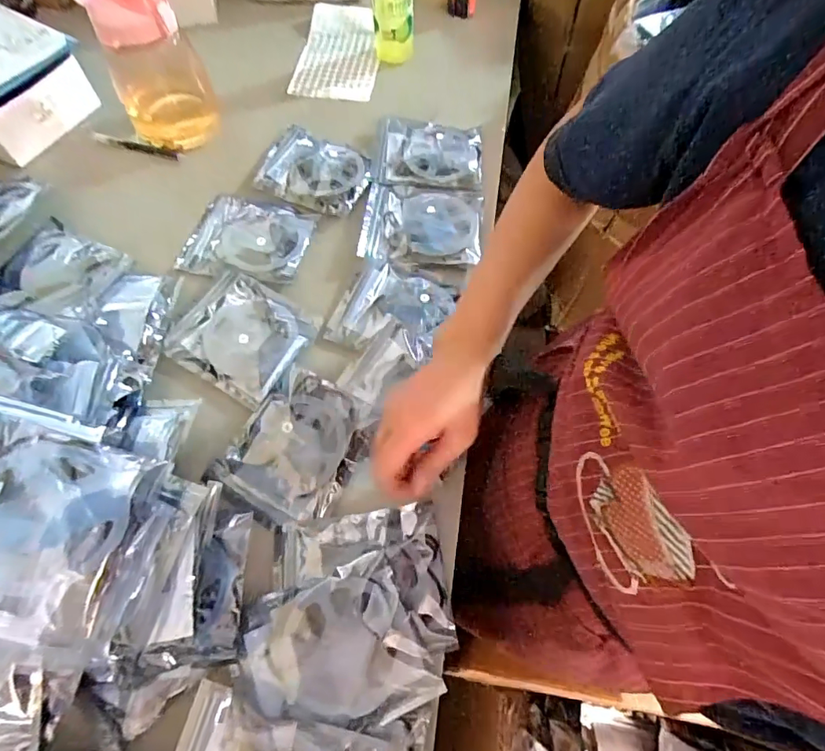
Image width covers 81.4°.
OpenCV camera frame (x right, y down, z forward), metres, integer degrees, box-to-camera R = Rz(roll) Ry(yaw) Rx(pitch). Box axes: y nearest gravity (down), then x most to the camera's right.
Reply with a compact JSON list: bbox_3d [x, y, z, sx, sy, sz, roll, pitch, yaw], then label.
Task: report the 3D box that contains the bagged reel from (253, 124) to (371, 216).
[{"bbox_3d":[-0.130,-0.275,0.638,0.147,0.012,0.118,17,64,9],"label":"bagged reel"}]

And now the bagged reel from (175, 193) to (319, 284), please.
[{"bbox_3d":[-0.205,-0.173,0.596,0.155,0.025,0.117,10,63,5],"label":"bagged reel"}]

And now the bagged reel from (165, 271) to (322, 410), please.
[{"bbox_3d":[-0.188,-0.045,0.529,0.139,0.017,0.121,28,66,14],"label":"bagged reel"}]

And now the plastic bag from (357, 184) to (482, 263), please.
[{"bbox_3d":[0.012,-0.195,0.599,0.148,0.008,0.124,5,63,2],"label":"plastic bag"}]

